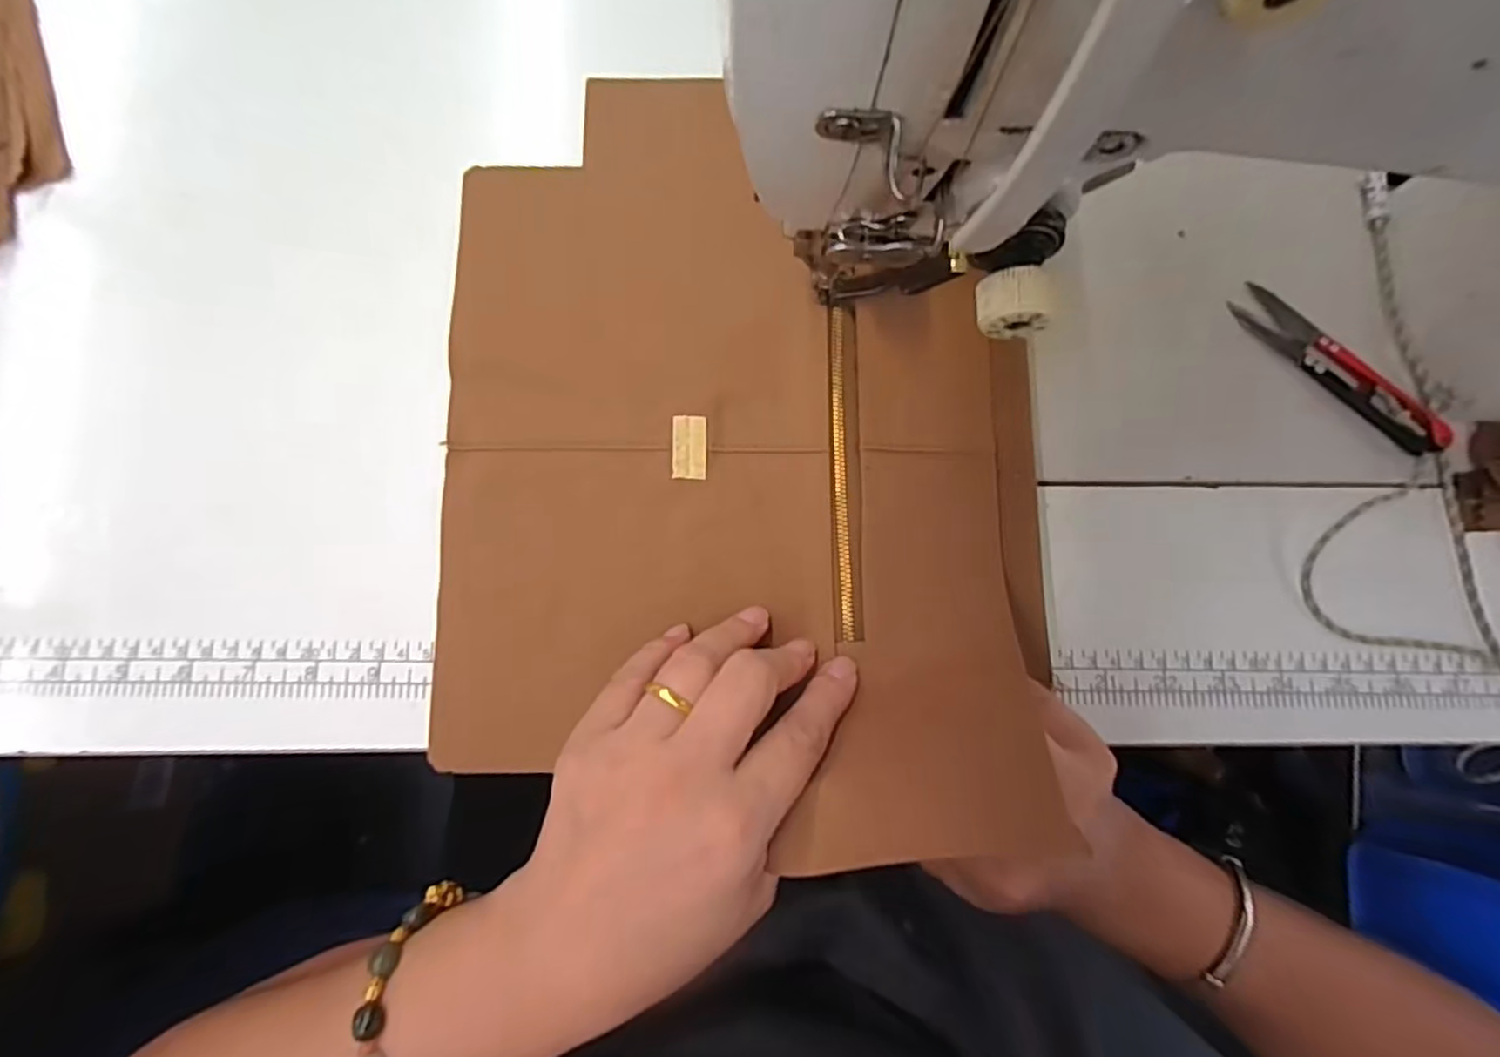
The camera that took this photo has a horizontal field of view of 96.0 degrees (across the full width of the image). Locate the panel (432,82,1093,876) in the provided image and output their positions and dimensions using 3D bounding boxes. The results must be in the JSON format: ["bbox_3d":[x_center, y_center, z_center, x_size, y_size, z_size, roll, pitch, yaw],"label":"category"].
[{"bbox_3d":[-0.003,-0.039,0.275,0.247,0.060,0.318,0,83,-2],"label":"panel"}]

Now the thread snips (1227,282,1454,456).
[{"bbox_3d":[0.269,-0.073,0.306,0.106,0.009,0.024,39,84,3],"label":"thread snips"}]

